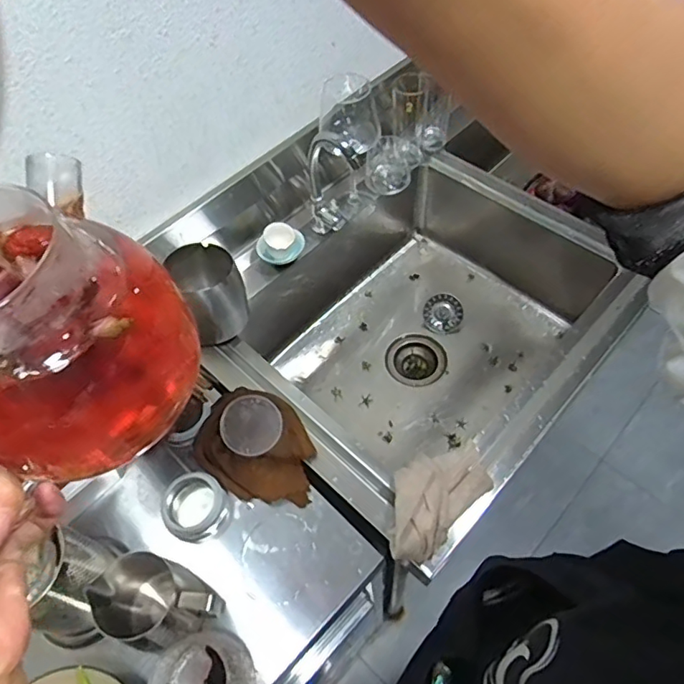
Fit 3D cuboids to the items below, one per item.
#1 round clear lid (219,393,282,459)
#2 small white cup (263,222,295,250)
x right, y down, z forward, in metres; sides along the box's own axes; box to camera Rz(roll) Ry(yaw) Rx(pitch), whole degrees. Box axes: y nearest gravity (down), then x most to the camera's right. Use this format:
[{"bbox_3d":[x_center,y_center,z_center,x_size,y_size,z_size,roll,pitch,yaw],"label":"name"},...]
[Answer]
[{"bbox_3d":[-0.117,0.107,0.695,0.077,0.006,0.078,2,66,-5],"label":"round clear lid"},{"bbox_3d":[-0.103,-0.173,0.866,0.050,0.044,0.018,-19,19,-24],"label":"small white cup"}]

